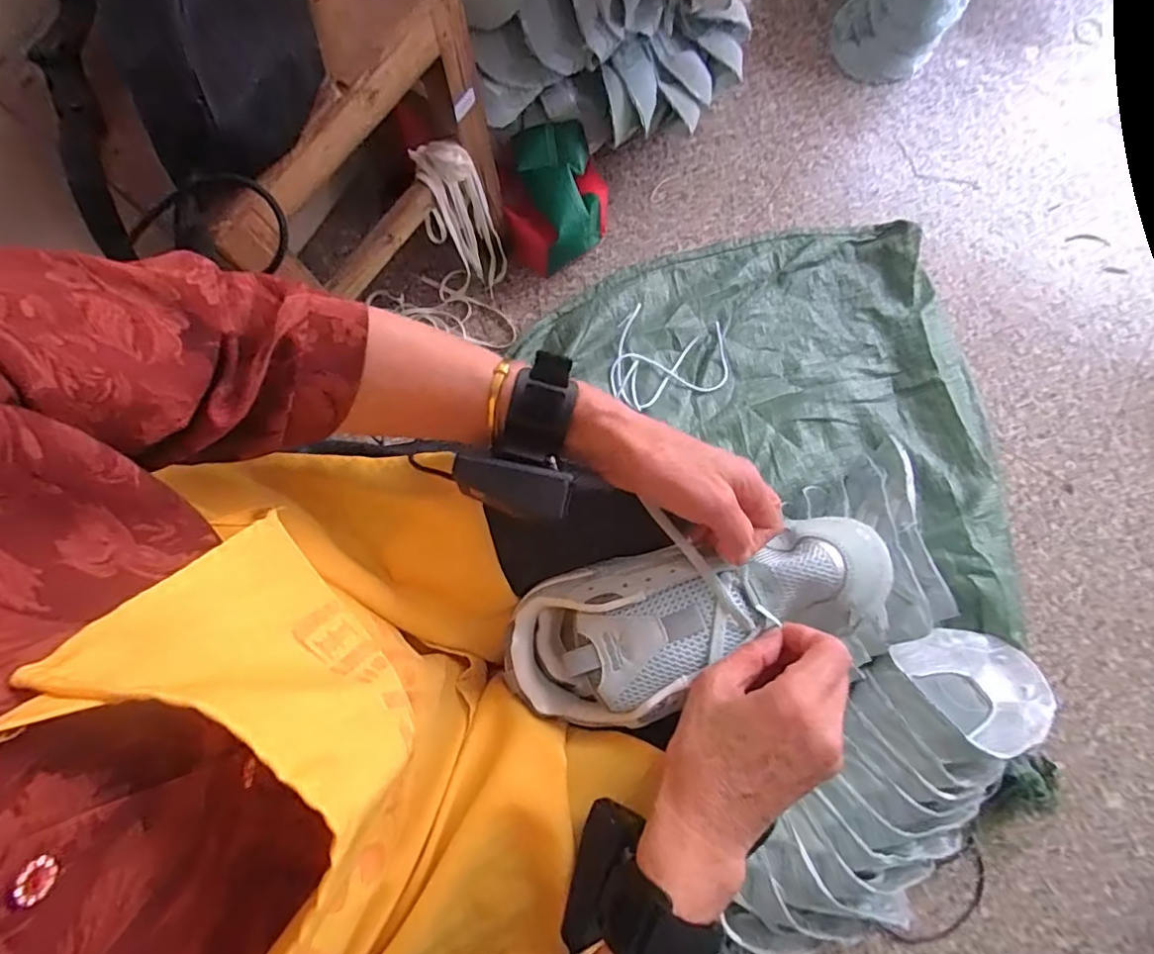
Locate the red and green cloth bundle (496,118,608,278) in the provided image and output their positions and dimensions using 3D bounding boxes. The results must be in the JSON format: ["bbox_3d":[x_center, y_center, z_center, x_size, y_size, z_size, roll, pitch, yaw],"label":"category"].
[{"bbox_3d":[-0.029,-0.423,0.867,0.164,0.141,0.189,-8,79,-1],"label":"red and green cloth bundle"}]

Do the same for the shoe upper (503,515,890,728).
[{"bbox_3d":[0.079,0.093,0.378,0.253,0.059,0.098,-18,79,1],"label":"shoe upper"}]

